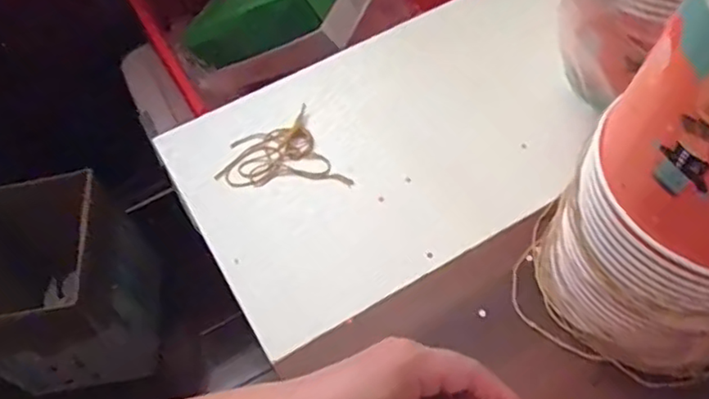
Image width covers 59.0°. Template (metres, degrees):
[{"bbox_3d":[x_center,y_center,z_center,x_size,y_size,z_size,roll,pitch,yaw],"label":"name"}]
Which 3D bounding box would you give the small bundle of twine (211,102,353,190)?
[{"bbox_3d":[-0.073,-0.033,0.598,0.105,0.009,0.095,-24,57,-12],"label":"small bundle of twine"}]

